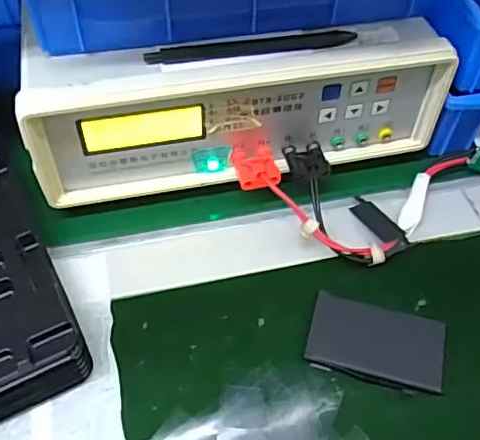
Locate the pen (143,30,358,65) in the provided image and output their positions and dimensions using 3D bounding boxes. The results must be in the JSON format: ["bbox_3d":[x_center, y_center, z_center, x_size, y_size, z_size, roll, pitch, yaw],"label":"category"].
[{"bbox_3d":[0.008,-0.114,0.375,0.136,0.009,0.014,-7,53,-8],"label":"pen"}]

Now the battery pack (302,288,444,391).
[{"bbox_3d":[0.085,0.075,0.352,0.081,0.009,0.049,12,53,7],"label":"battery pack"}]

